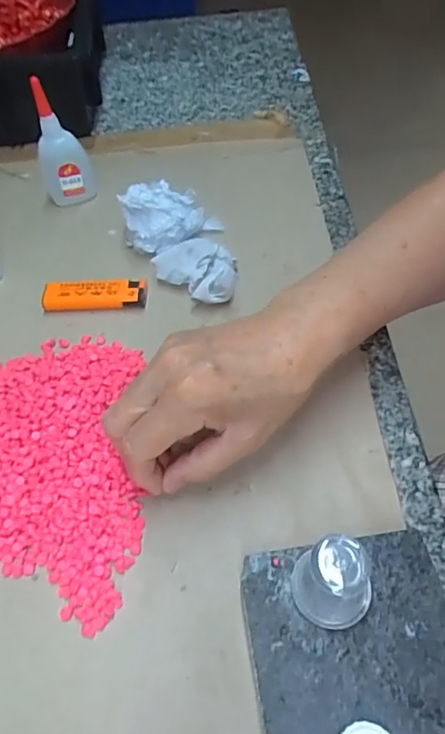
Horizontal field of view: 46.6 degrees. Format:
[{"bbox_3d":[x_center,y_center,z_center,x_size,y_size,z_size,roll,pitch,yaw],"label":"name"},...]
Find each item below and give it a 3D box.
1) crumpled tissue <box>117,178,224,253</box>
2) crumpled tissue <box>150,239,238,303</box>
[{"bbox_3d":[-0.047,-0.125,0.434,0.058,0.047,0.069,36,63,27],"label":"crumpled tissue"},{"bbox_3d":[-0.021,-0.075,0.404,0.064,0.028,0.055,0,53,5],"label":"crumpled tissue"}]

